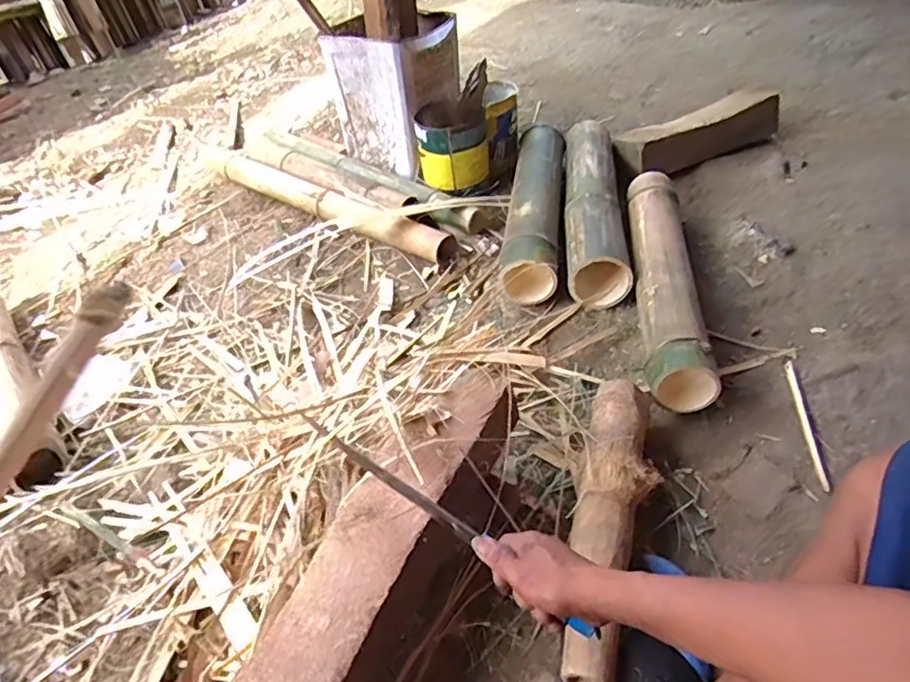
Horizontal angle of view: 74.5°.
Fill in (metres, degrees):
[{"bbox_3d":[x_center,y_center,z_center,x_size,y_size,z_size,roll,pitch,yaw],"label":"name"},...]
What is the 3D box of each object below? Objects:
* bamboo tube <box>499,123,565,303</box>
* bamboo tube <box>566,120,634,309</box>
[{"bbox_3d":[0.184,-0.330,1.345,0.116,0.103,0.626,4,46,8],"label":"bamboo tube"},{"bbox_3d":[0.310,-0.329,1.331,0.123,0.104,0.641,3,46,8],"label":"bamboo tube"}]

